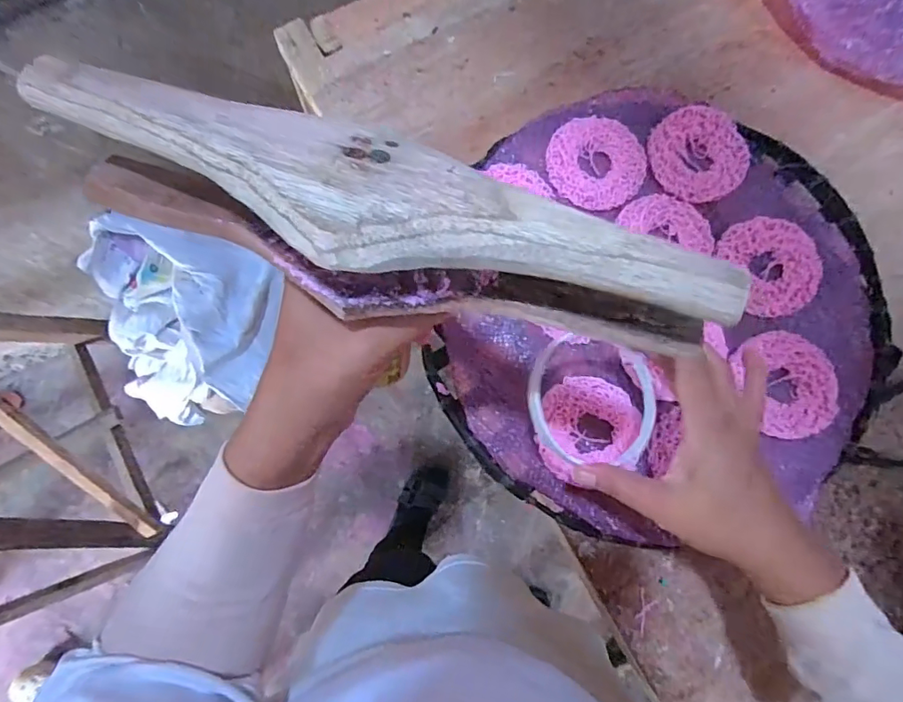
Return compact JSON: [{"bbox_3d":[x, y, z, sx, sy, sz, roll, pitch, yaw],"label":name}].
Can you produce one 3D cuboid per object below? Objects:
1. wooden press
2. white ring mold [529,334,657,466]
[{"bbox_3d":[-0.034,-0.050,0.197,0.272,0.046,0.055,17,80,5],"label":"wooden press"},{"bbox_3d":[0.093,0.033,0.329,0.092,0.011,0.079,13,80,-19],"label":"white ring mold"}]

